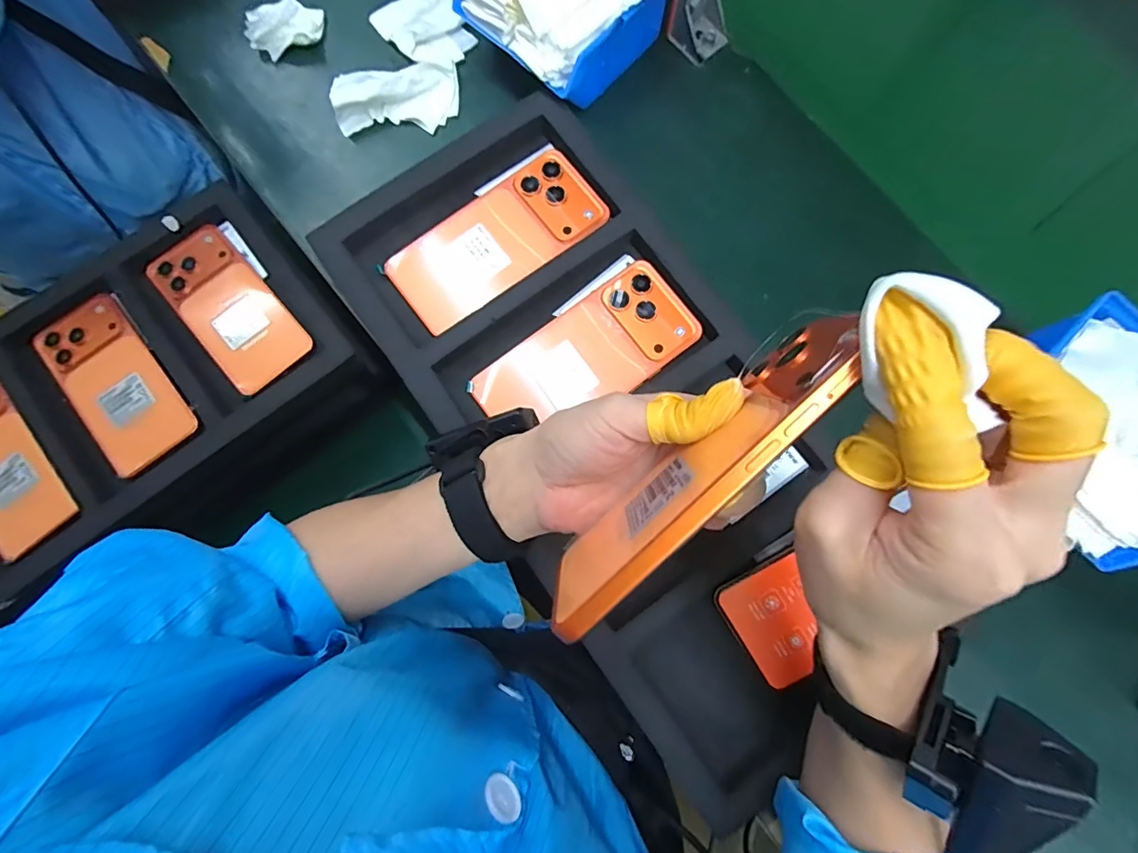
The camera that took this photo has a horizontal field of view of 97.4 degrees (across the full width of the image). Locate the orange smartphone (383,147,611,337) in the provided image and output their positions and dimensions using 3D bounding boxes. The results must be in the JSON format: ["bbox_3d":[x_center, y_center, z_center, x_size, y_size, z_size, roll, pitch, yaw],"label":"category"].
[{"bbox_3d":[-0.054,-0.140,0.378,0.163,0.011,0.080,-35,82,-7],"label":"orange smartphone"}]

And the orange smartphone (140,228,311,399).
[{"bbox_3d":[-0.313,-0.108,0.462,0.074,0.016,0.163,-41,83,-8],"label":"orange smartphone"}]

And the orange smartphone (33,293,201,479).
[{"bbox_3d":[-0.396,-0.040,0.437,0.075,0.007,0.163,-37,83,-7],"label":"orange smartphone"}]

